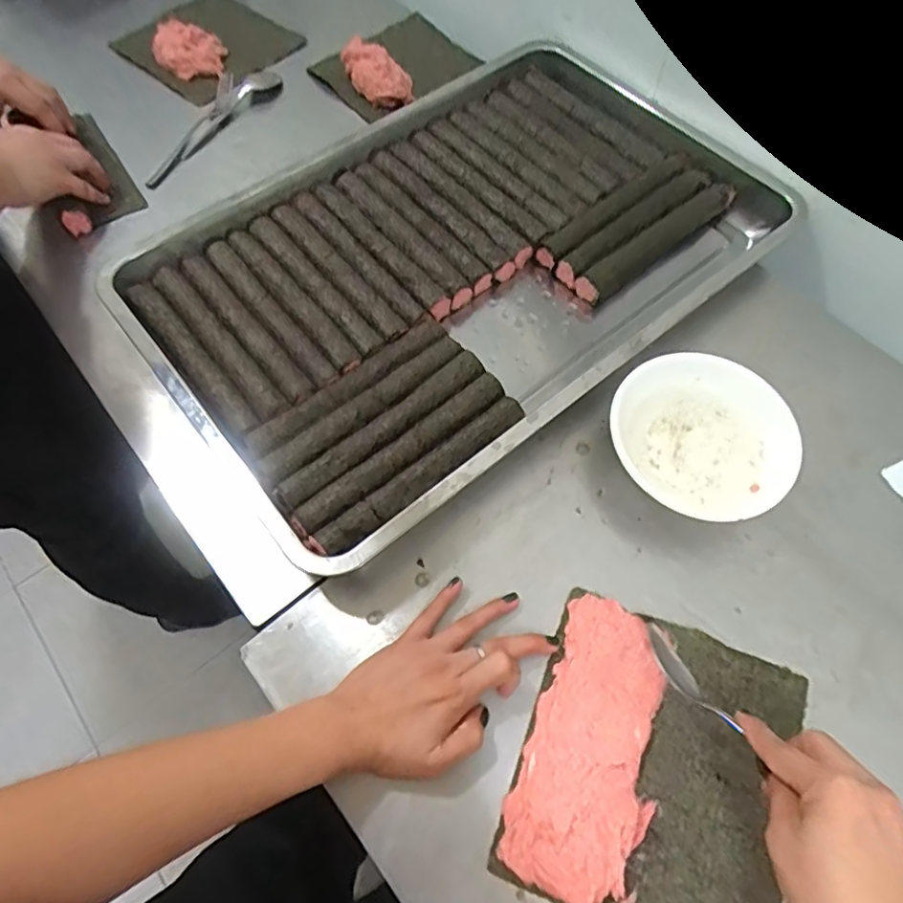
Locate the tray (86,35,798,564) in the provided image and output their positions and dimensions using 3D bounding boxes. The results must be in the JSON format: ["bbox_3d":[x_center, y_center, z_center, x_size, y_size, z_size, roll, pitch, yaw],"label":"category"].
[{"bbox_3d":[0.019,-0.198,0.582,0.609,0.058,0.383,-36,73,-17],"label":"tray"}]

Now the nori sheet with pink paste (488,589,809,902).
[{"bbox_3d":[0.140,0.214,0.401,0.174,0.015,0.192,21,67,6],"label":"nori sheet with pink paste"}]

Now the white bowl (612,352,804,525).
[{"bbox_3d":[0.204,-0.011,0.495,0.140,0.042,0.141,1,66,-2],"label":"white bowl"}]

